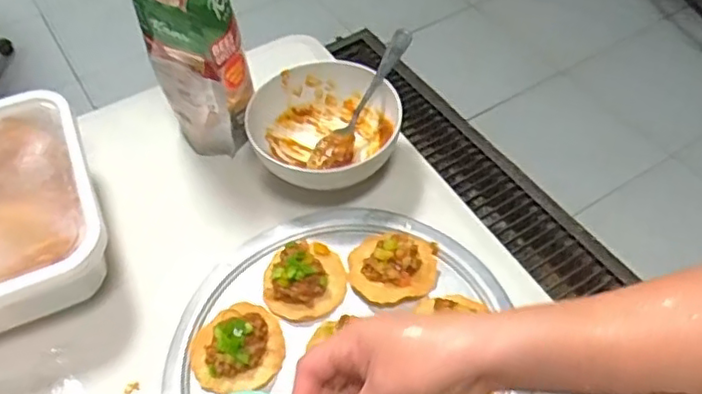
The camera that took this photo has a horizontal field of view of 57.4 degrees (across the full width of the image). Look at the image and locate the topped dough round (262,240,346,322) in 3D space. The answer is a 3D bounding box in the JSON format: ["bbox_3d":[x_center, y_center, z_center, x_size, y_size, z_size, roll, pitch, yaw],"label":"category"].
[{"bbox_3d":[-0.043,0.074,0.598,0.074,0.033,0.076,-1,50,1],"label":"topped dough round"}]

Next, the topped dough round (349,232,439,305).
[{"bbox_3d":[0.039,0.063,0.602,0.081,0.026,0.076,-1,50,1],"label":"topped dough round"}]

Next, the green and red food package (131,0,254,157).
[{"bbox_3d":[-0.162,-0.145,0.689,0.087,0.207,0.140,-18,52,-12],"label":"green and red food package"}]

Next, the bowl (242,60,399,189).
[{"bbox_3d":[-0.026,-0.066,0.691,0.157,0.079,0.153,-4,50,-1],"label":"bowl"}]

